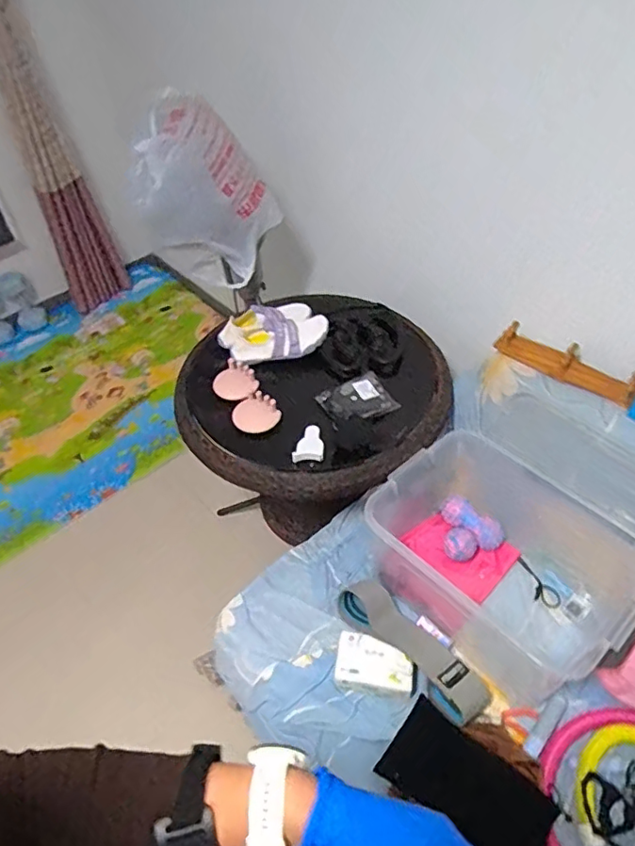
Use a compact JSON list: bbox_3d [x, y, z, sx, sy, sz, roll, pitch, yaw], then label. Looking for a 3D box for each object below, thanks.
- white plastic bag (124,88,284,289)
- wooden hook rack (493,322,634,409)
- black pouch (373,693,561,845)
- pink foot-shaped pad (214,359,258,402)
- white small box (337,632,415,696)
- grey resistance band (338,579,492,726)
[{"bbox_3d":[-0.292,-0.568,1.387,0.335,0.380,0.231,-20,49,-15],"label":"white plastic bag"},{"bbox_3d":[0.520,-0.126,1.164,0.289,0.076,0.045,30,11,26],"label":"wooden hook rack"},{"bbox_3d":[0.237,0.586,0.899,0.257,0.020,0.134,25,68,35],"label":"black pouch"},{"bbox_3d":[-0.190,-0.094,1.284,0.106,0.015,0.096,29,74,22],"label":"pink foot-shaped pad"},{"bbox_3d":[0.108,0.456,1.049,0.144,0.059,0.093,9,48,11],"label":"white small box"},{"bbox_3d":[0.171,0.419,1.039,0.312,0.061,0.091,34,57,30],"label":"grey resistance band"}]

